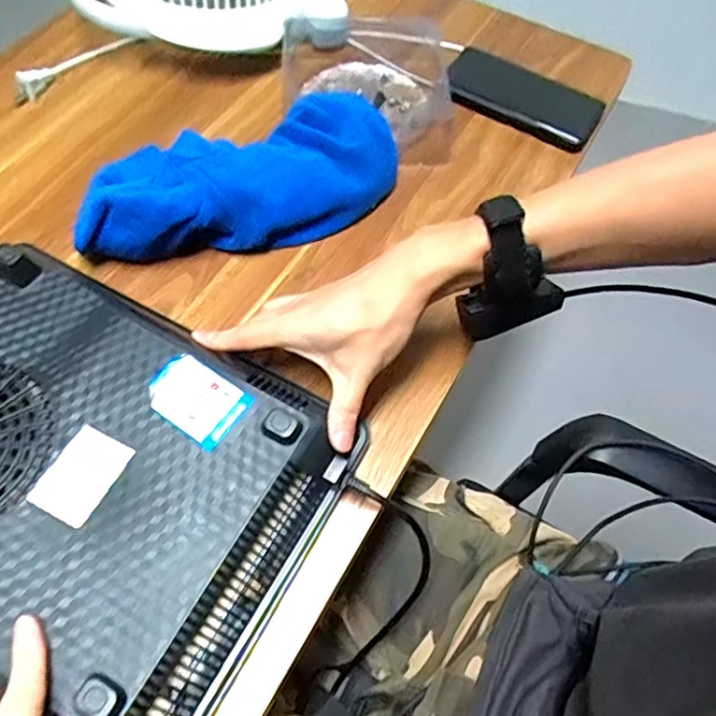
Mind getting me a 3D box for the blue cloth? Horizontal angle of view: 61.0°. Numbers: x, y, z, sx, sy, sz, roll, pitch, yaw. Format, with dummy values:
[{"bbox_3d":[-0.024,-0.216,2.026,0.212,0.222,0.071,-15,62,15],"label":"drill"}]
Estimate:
[{"bbox_3d":[-0.102,-0.159,0.544,0.276,0.072,0.123,-16,62,-11],"label":"blue cloth"}]

